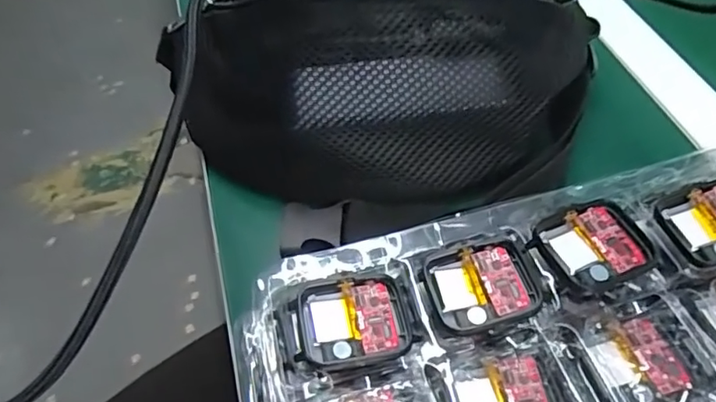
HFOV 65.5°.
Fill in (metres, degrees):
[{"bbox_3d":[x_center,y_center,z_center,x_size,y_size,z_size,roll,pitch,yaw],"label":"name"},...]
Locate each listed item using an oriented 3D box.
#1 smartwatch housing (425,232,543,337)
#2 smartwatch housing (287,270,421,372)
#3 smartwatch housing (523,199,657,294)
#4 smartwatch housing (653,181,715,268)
[{"bbox_3d":[0.052,0.035,0.231,0.044,0.008,0.038,-14,54,-7],"label":"smartwatch housing"},{"bbox_3d":[-0.002,0.048,0.225,0.046,0.010,0.039,-12,54,-6],"label":"smartwatch housing"},{"bbox_3d":[0.100,0.019,0.235,0.047,0.010,0.037,-20,55,-12],"label":"smartwatch housing"},{"bbox_3d":[0.159,0.008,0.243,0.043,0.007,0.038,-14,54,-7],"label":"smartwatch housing"}]

